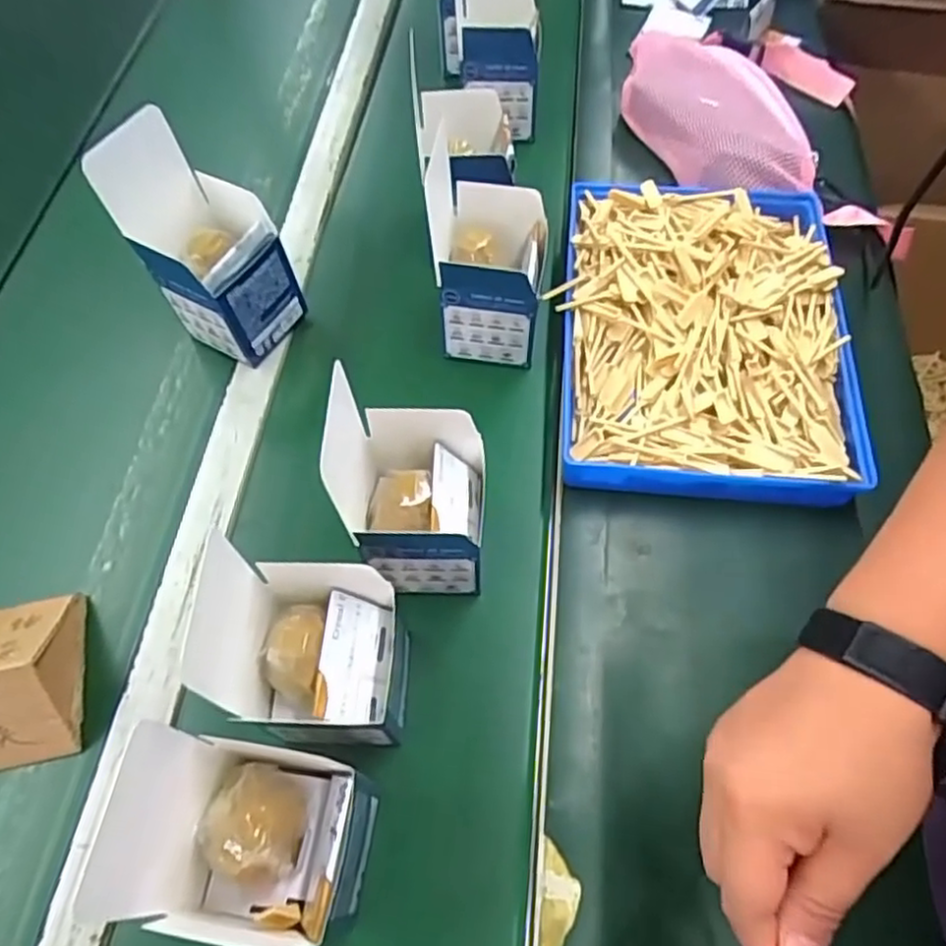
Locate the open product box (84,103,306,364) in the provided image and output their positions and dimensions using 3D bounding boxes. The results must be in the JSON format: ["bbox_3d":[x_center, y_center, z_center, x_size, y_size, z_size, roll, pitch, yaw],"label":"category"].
[{"bbox_3d":[-0.217,-0.182,0.569,0.098,0.181,0.085,28,65,14],"label":"open product box"}]

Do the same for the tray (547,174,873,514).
[{"bbox_3d":[0.197,-0.129,0.597,0.230,0.059,0.313,4,62,1],"label":"tray"}]

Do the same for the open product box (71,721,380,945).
[{"bbox_3d":[-0.116,0.195,0.376,0.105,0.158,0.094,9,62,4],"label":"open product box"}]

